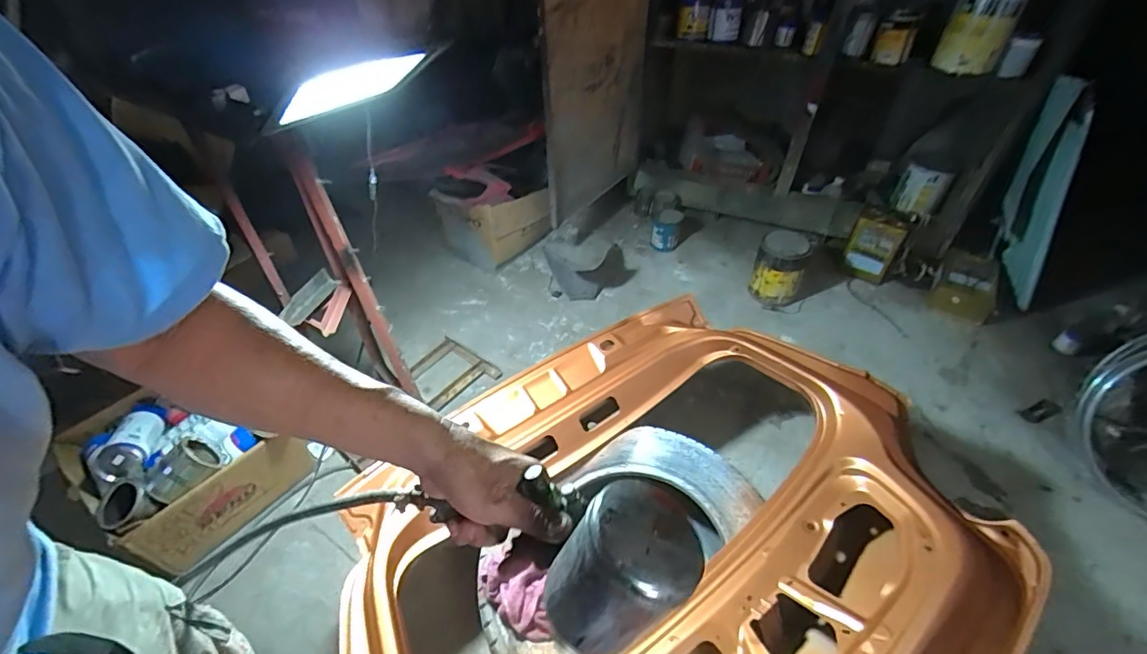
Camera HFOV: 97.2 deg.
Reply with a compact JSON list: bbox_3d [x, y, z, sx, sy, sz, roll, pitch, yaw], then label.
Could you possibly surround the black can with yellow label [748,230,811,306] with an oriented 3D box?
[{"bbox_3d":[0.705,-0.201,1.737,0.163,0.221,0.158,21,50,18],"label":"black can with yellow label"}]

